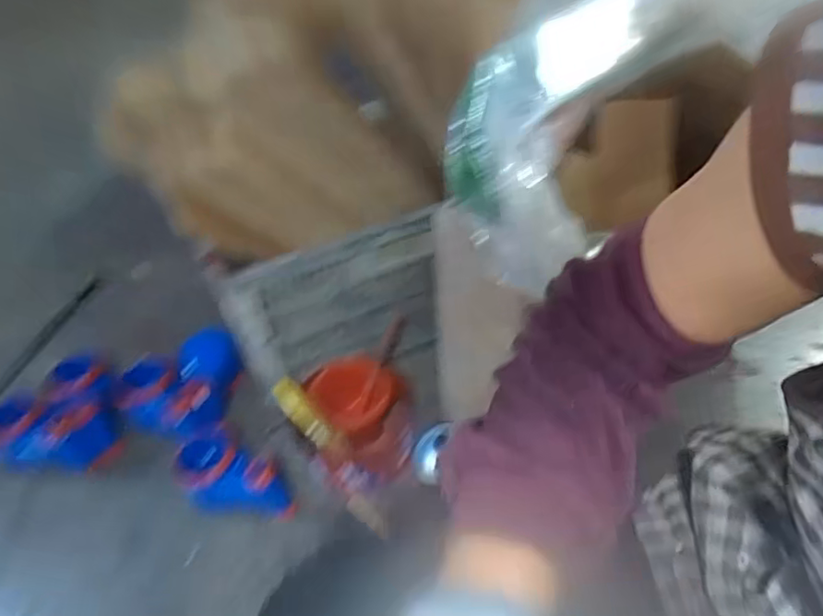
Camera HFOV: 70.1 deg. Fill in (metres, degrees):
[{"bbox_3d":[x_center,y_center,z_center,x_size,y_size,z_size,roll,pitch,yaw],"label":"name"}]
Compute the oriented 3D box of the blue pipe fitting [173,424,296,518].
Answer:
[{"bbox_3d":[-0.232,0.221,0.748,0.148,0.090,0.084,26,56,26],"label":"blue pipe fitting"}]

